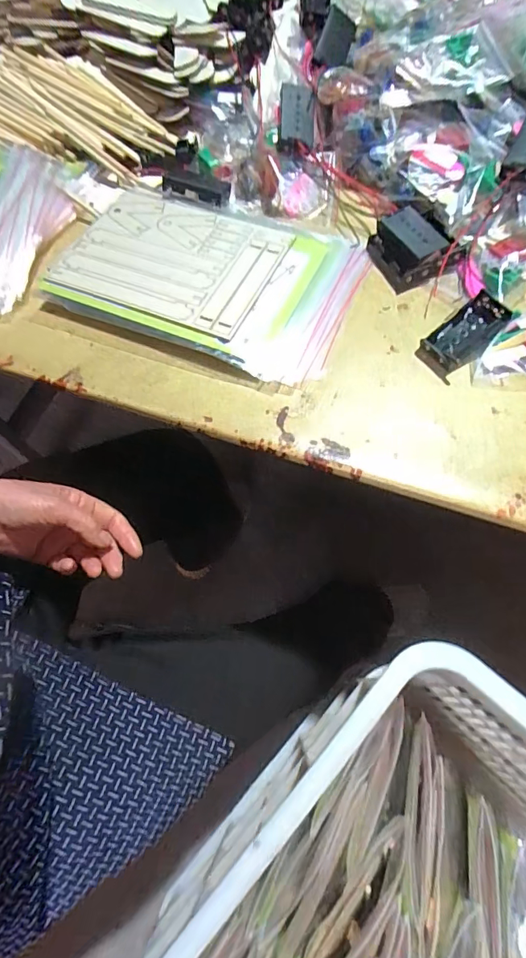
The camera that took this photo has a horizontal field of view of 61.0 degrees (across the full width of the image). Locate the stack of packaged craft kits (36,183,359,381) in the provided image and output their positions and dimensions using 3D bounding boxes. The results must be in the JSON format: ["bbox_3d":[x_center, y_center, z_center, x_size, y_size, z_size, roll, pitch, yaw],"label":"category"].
[{"bbox_3d":[-0.053,-0.178,0.389,0.259,0.022,0.156,21,68,13],"label":"stack of packaged craft kits"}]

